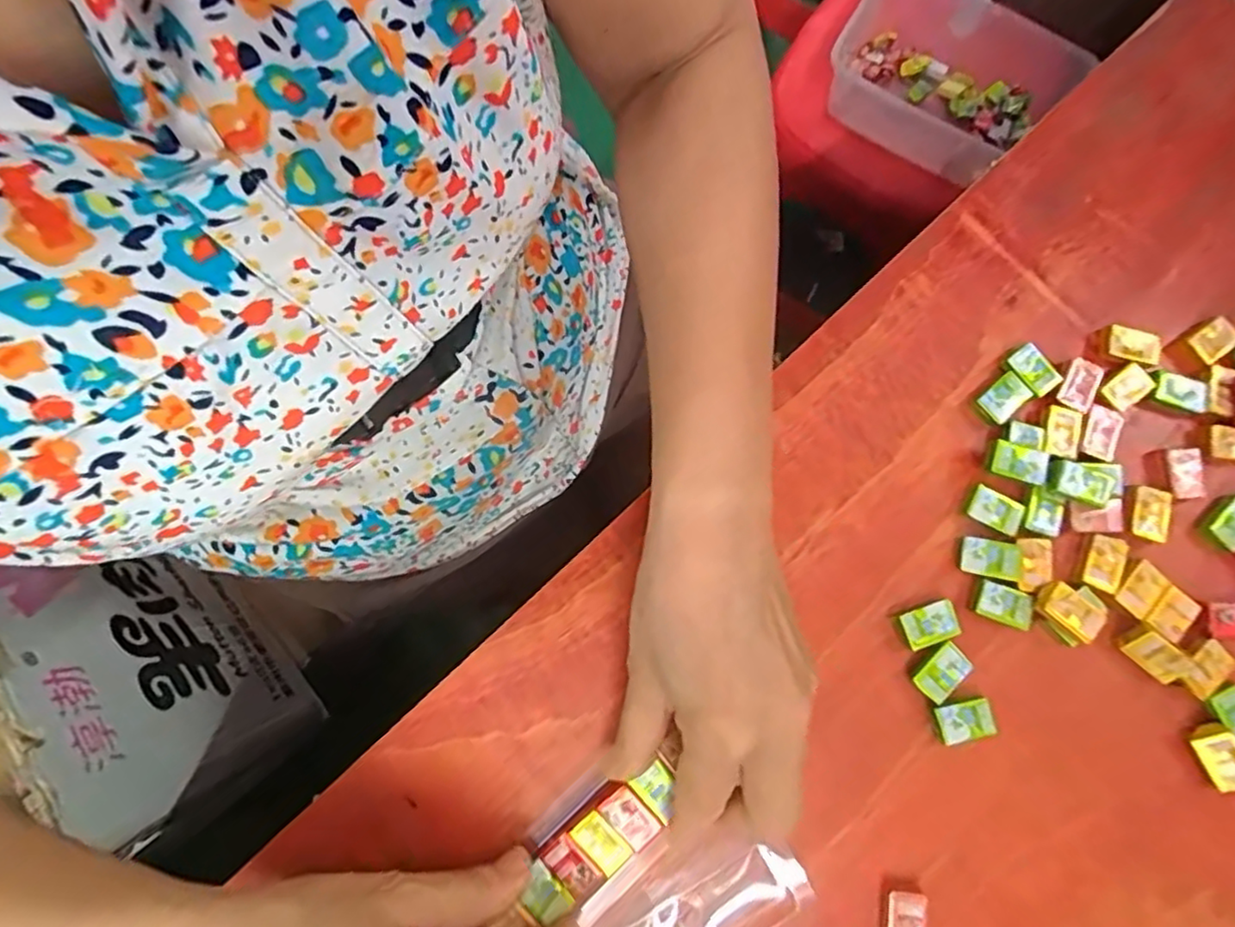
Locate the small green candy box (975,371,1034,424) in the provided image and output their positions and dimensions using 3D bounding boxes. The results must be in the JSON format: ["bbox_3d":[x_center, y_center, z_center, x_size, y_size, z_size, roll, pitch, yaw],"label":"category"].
[{"bbox_3d":[0.190,-0.032,0.308,0.025,0.006,0.017,-39,83,-7],"label":"small green candy box"}]

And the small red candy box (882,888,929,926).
[{"bbox_3d":[0.123,0.198,0.269,0.016,0.009,0.027,13,80,1],"label":"small red candy box"}]

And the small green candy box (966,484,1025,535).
[{"bbox_3d":[0.180,0.022,0.298,0.024,0.005,0.016,30,81,4],"label":"small green candy box"}]

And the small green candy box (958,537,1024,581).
[{"bbox_3d":[0.174,0.044,0.292,0.025,0.004,0.017,7,94,19],"label":"small green candy box"}]

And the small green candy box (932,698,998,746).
[{"bbox_3d":[0.156,0.116,0.282,0.024,0.006,0.017,-15,81,-4],"label":"small green candy box"}]

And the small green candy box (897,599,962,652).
[{"bbox_3d":[0.145,0.074,0.289,0.025,0.004,0.018,-22,81,-5],"label":"small green candy box"}]

